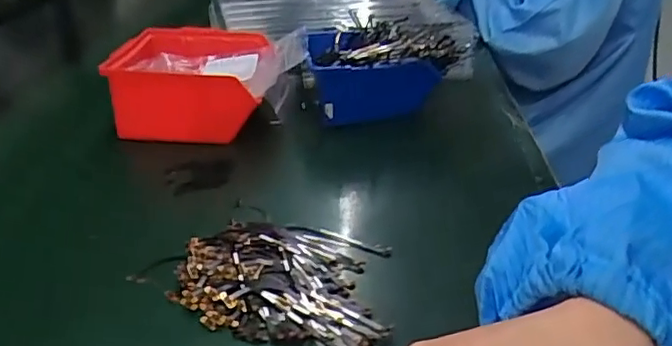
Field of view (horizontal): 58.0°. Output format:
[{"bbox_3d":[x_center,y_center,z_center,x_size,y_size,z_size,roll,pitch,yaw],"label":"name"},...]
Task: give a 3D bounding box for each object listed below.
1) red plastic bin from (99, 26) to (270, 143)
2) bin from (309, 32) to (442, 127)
[{"bbox_3d":[-0.126,-0.077,0.547,0.130,0.076,0.118,-1,29,0],"label":"red plastic bin"},{"bbox_3d":[0.030,-0.088,0.561,0.114,0.061,0.093,-5,29,-8],"label":"bin"}]

